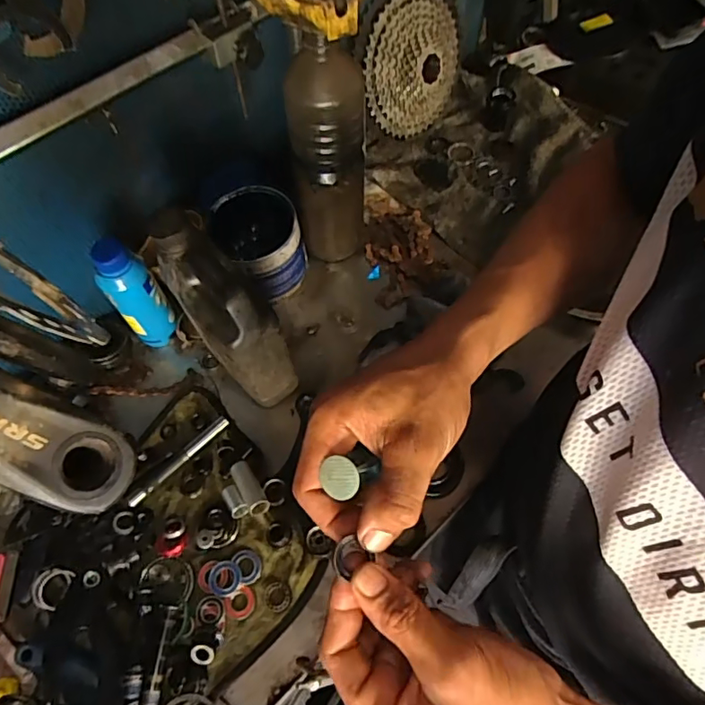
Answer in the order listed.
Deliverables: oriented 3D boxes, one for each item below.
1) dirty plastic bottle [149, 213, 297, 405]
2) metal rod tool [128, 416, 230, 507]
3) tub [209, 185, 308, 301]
[{"bbox_3d":[-0.114,-0.024,0.507,0.056,0.188,0.109,-40,66,-15],"label":"dirty plastic bottle"},{"bbox_3d":[-0.175,0.110,0.538,0.012,0.008,0.121,39,72,21],"label":"metal rod tool"},{"bbox_3d":[-0.104,-0.127,0.617,0.093,0.086,0.105,-36,65,-13],"label":"tub"}]

